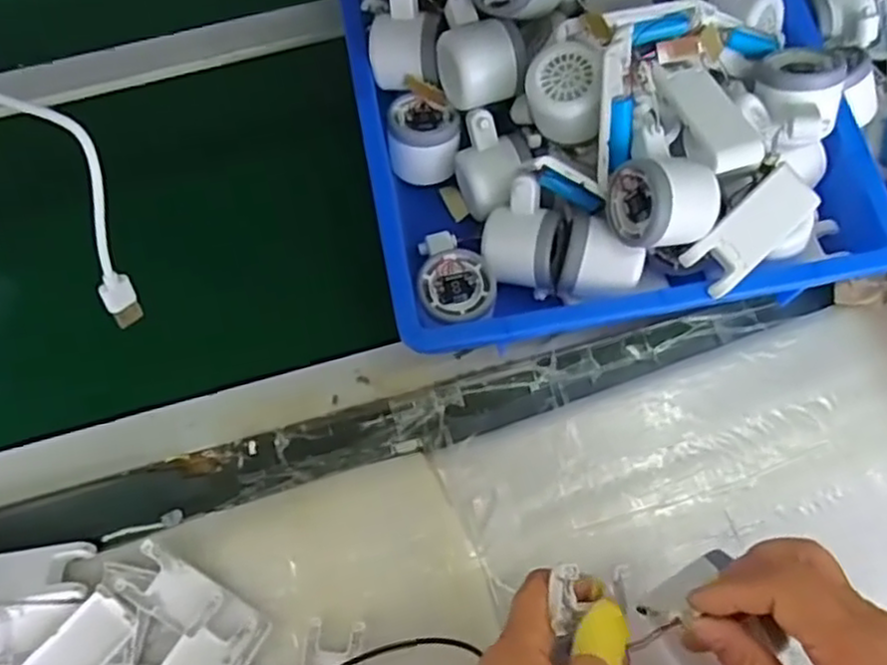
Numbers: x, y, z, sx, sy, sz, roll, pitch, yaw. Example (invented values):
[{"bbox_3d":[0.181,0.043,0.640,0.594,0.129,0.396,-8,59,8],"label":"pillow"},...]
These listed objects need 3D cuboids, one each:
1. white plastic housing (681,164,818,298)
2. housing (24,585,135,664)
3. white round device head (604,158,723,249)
[{"bbox_3d":[0.215,-0.070,0.499,0.103,0.035,0.040,-39,76,-12],"label":"white plastic housing"},{"bbox_3d":[-0.245,0.214,0.459,0.037,0.012,0.096,41,66,4],"label":"housing"},{"bbox_3d":[0.150,-0.088,0.487,0.058,0.055,0.059,-8,93,-27],"label":"white round device head"}]

